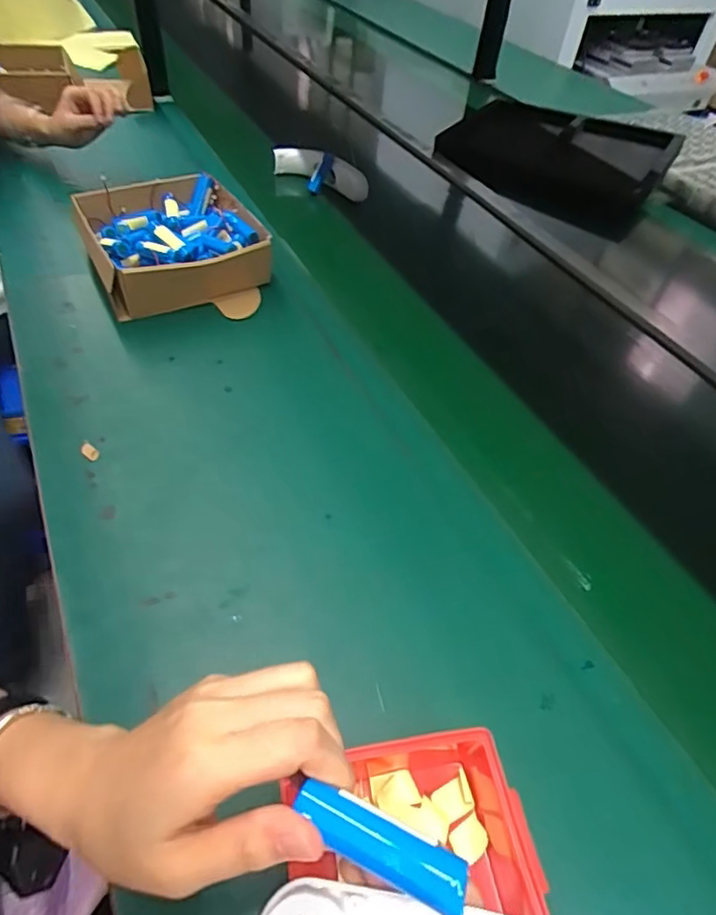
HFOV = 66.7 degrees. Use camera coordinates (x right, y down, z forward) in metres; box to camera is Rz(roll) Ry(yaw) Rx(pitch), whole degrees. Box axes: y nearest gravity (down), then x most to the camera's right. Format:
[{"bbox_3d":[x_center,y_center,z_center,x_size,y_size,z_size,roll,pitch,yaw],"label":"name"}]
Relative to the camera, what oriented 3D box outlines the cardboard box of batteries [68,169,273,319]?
[{"bbox_3d":[-0.268,-0.313,0.800,0.232,0.081,0.298,-18,55,-19],"label":"cardboard box of batteries"}]

